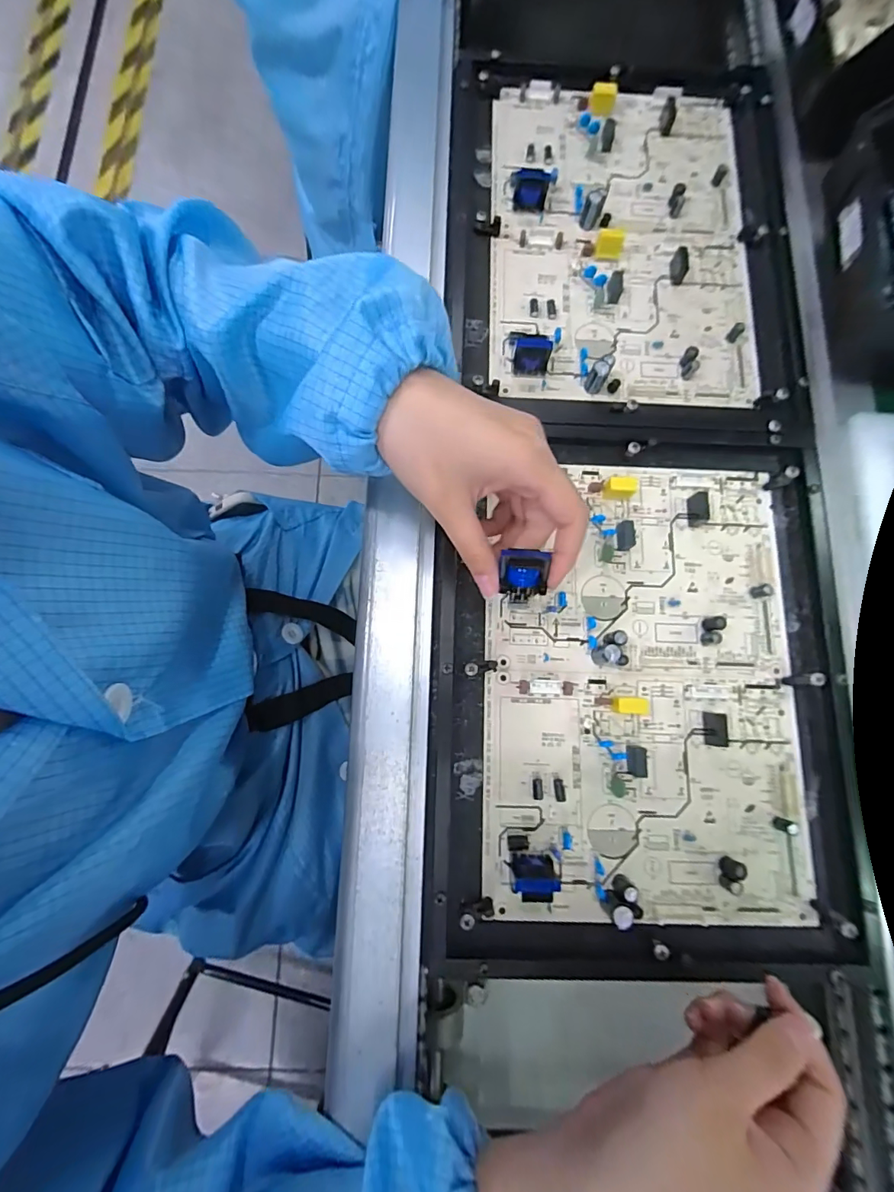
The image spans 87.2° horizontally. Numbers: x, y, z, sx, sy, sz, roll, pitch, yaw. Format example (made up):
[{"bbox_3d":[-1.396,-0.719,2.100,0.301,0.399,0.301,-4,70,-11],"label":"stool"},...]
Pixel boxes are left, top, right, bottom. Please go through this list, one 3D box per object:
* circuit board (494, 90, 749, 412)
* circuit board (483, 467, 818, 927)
[{"bbox_3d":[0.133,-0.282,0.364,0.190,0.021,0.281,1,80,-1],"label":"circuit board"},{"bbox_3d":[0.126,0.049,0.299,0.195,0.020,0.280,2,80,-1],"label":"circuit board"}]

